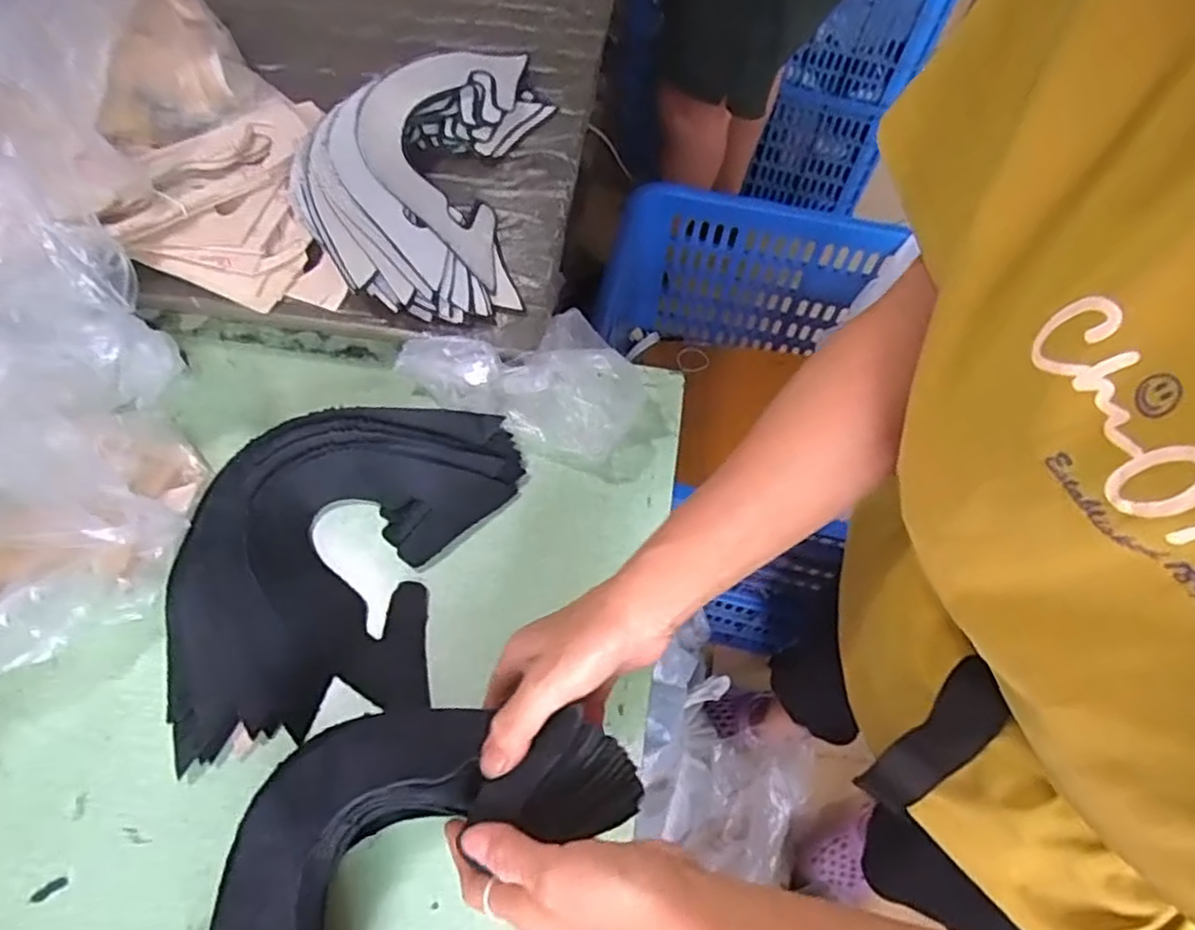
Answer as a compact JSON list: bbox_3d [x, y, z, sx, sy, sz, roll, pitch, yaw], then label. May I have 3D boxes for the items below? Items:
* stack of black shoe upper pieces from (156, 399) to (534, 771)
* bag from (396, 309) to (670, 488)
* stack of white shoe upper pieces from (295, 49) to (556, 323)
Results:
[{"bbox_3d":[-0.183,0.068,0.471,0.181,0.050,0.261,18,65,7],"label":"stack of black shoe upper pieces"},{"bbox_3d":[-0.045,-0.070,0.531,0.200,0.062,0.123,17,65,6],"label":"bag"},{"bbox_3d":[-0.144,-0.252,0.567,0.182,0.049,0.299,4,64,0],"label":"stack of white shoe upper pieces"}]

